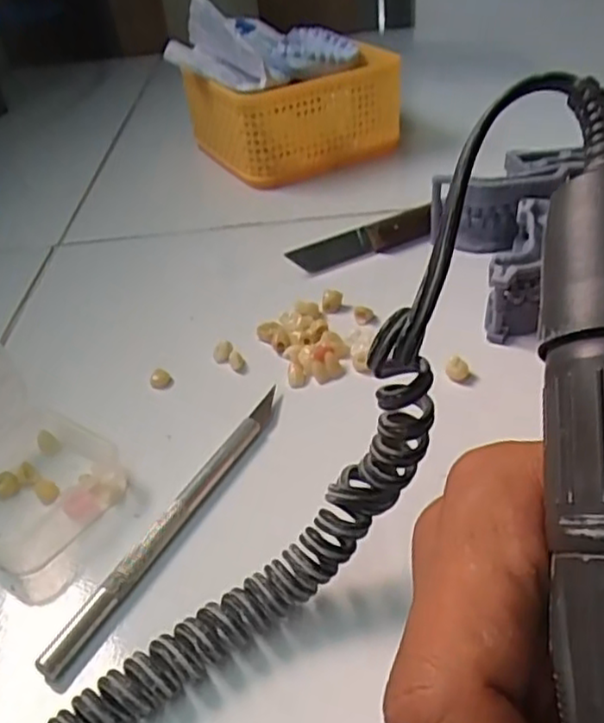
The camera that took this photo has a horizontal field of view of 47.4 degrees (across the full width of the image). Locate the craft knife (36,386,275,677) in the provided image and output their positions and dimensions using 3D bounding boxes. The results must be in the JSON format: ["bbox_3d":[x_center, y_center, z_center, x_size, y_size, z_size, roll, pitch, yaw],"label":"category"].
[{"bbox_3d":[-0.042,0.053,0.247,0.009,0.010,0.133,14,42,25],"label":"craft knife"}]

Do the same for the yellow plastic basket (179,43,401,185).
[{"bbox_3d":[-0.001,-0.183,0.506,0.136,0.066,0.093,-16,38,-12],"label":"yellow plastic basket"}]

